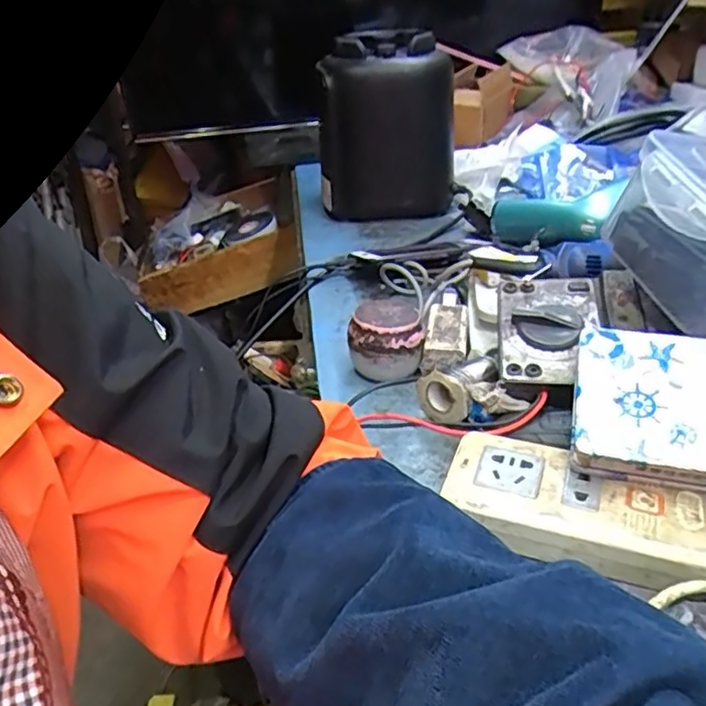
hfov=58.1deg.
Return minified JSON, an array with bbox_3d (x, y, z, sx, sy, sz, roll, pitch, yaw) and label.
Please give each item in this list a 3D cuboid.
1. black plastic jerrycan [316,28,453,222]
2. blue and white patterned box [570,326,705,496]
[{"bbox_3d":[0.040,-0.281,0.813,0.172,0.223,0.098,-3,23,5],"label":"black plastic jerrycan"},{"bbox_3d":[0.209,0.034,0.377,0.144,0.027,0.096,6,54,17],"label":"blue and white patterned box"}]

